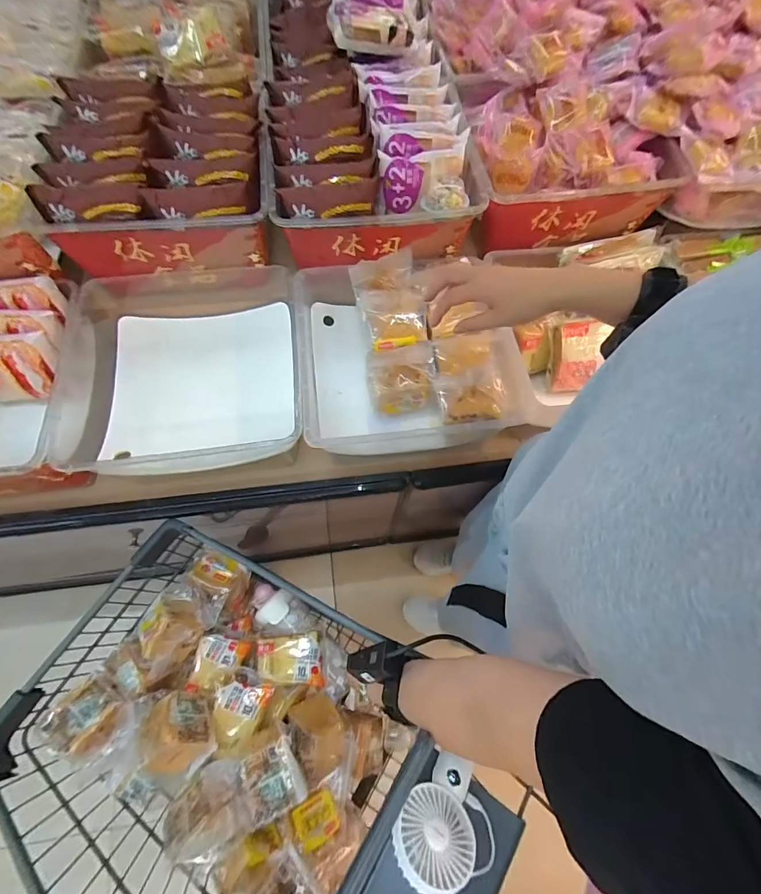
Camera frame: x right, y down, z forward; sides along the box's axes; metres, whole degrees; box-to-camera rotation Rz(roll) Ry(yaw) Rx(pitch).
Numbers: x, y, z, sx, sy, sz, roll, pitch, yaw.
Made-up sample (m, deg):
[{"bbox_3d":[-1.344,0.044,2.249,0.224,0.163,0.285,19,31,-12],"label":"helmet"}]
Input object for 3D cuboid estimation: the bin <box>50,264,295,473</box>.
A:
[{"bbox_3d":[-0.286,-0.108,0.575,0.338,0.090,0.295,-7,70,-4],"label":"bin"}]

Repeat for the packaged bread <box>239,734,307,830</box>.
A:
[{"bbox_3d":[-0.159,0.472,0.574,0.072,0.045,0.092,-12,84,-33],"label":"packaged bread"}]

